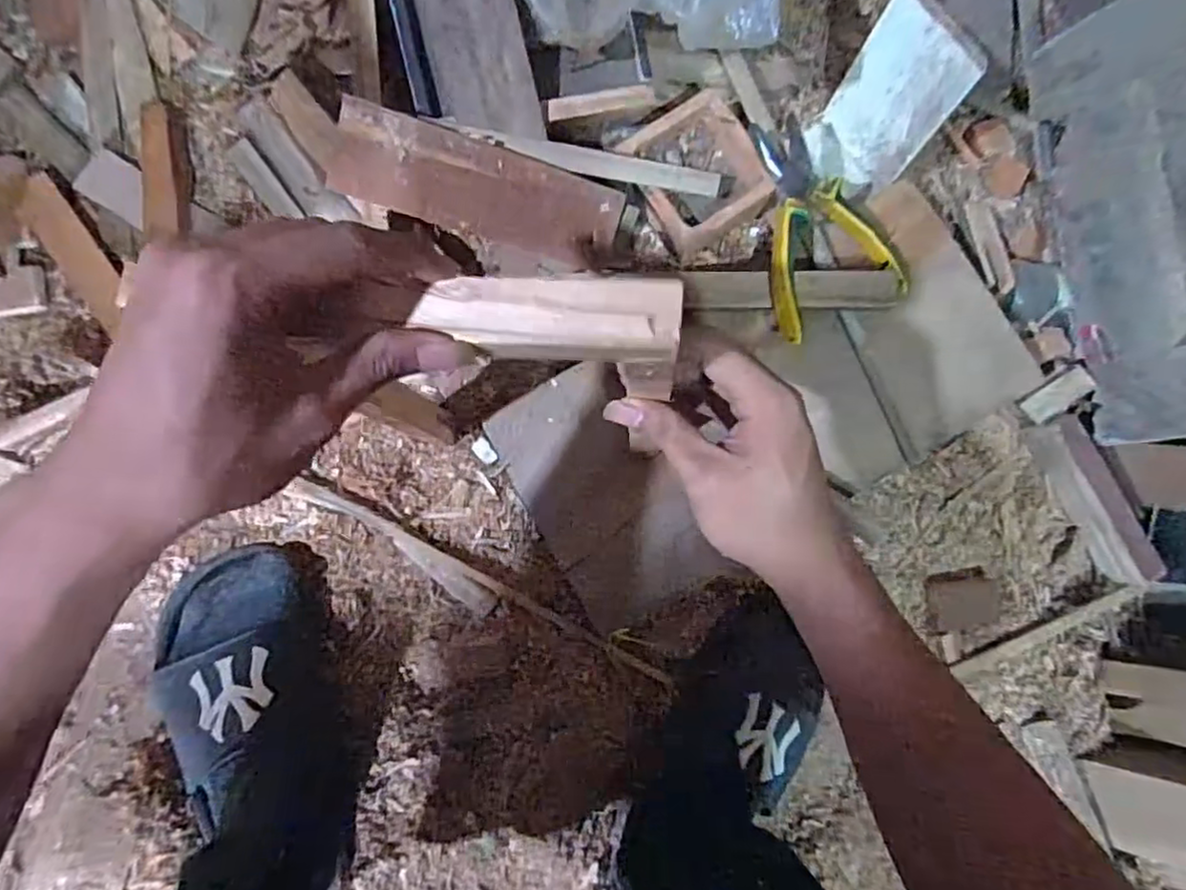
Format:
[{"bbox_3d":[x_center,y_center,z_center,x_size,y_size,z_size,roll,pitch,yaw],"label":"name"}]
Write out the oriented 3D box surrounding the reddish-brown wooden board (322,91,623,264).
[{"bbox_3d":[-0.078,-0.180,0.476,0.196,0.014,0.061,12,113,-20],"label":"reddish-brown wooden board"}]

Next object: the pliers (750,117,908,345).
[{"bbox_3d":[0.176,-0.164,0.507,0.107,0.032,0.157,-11,93,-7],"label":"pliers"}]

